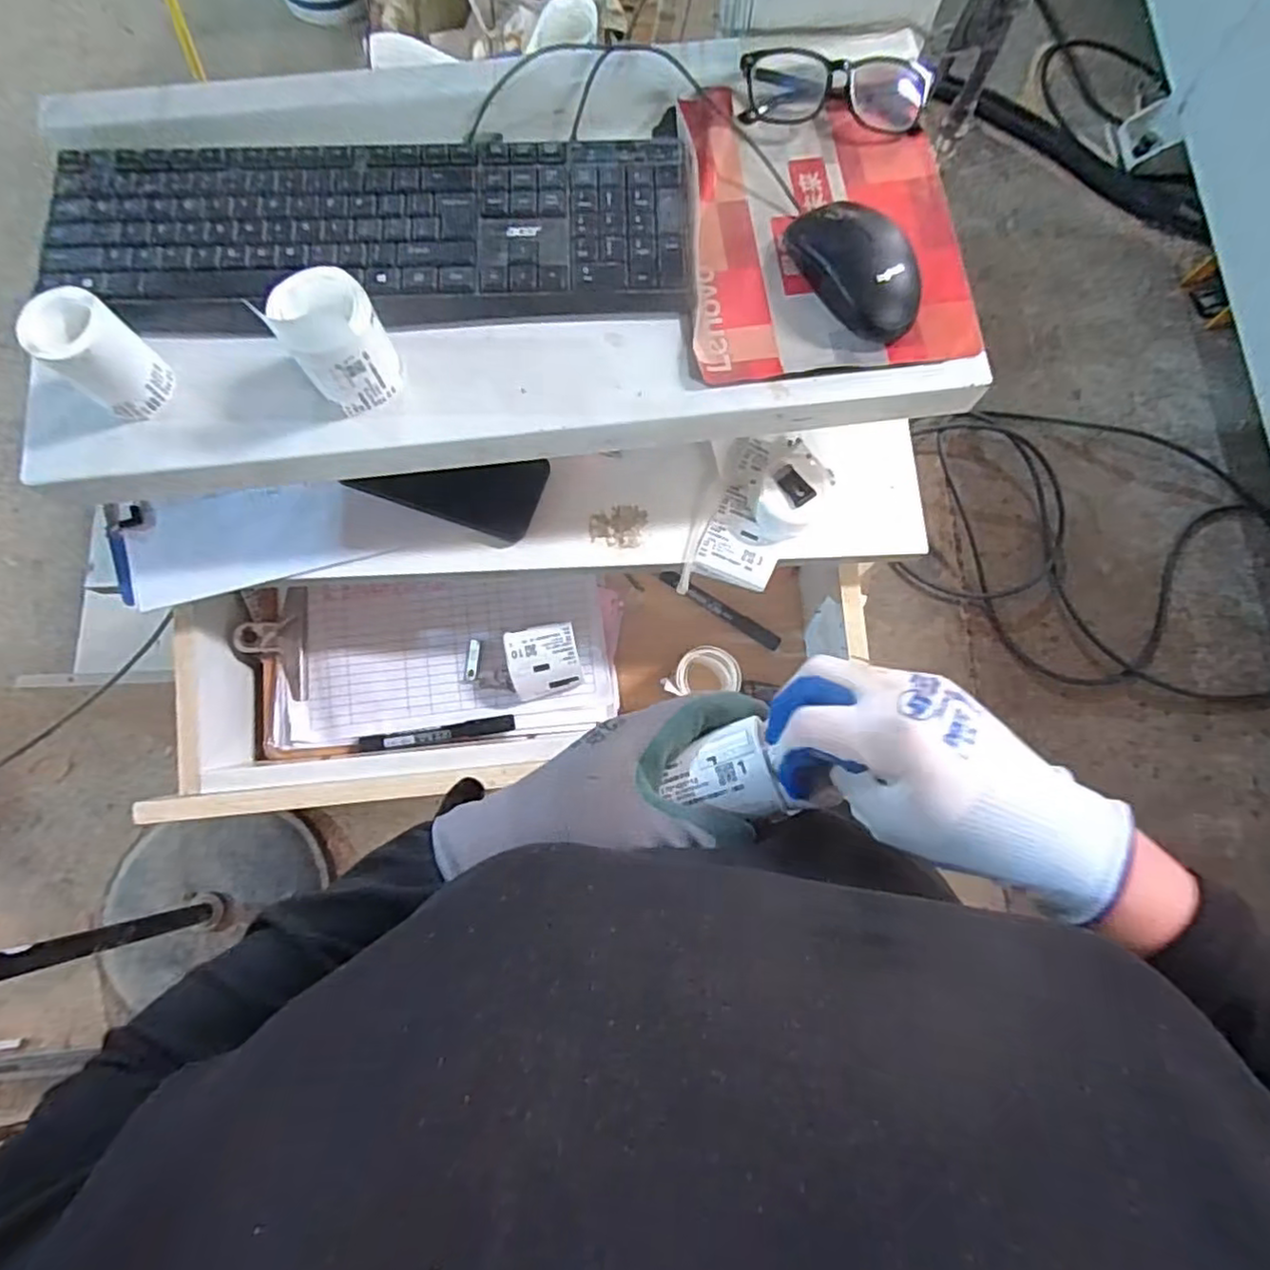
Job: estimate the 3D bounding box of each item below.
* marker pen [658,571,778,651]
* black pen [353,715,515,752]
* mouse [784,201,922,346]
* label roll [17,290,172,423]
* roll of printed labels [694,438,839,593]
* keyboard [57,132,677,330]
[{"bbox_3d":[0.089,-0.027,0.691,0.139,0.020,0.015,31,77,6],"label":"marker pen"},{"bbox_3d":[-0.184,0.092,0.617,0.141,0.021,0.017,-9,76,-4],"label":"black pen"},{"bbox_3d":[0.148,-0.245,0.440,0.057,0.029,0.101,-21,77,-7],"label":"mouse"},{"bbox_3d":[-0.324,-0.169,0.404,0.045,0.065,0.046,0,75,-1],"label":"label roll"},{"bbox_3d":[0.102,-0.101,0.534,0.080,0.041,0.124,23,76,4],"label":"roll of printed labels"},{"bbox_3d":[-0.171,-0.271,0.446,0.414,0.019,0.134,-2,75,-2],"label":"keyboard"}]

